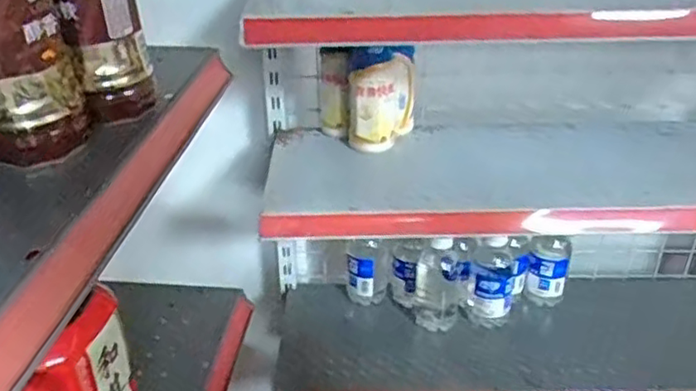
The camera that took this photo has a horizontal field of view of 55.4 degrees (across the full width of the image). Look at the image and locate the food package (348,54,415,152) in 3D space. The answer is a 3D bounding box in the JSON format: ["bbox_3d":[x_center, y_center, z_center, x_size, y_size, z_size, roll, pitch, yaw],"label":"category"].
[{"bbox_3d":[0.051,-0.145,0.983,0.096,0.130,0.125,1,30,3],"label":"food package"}]

